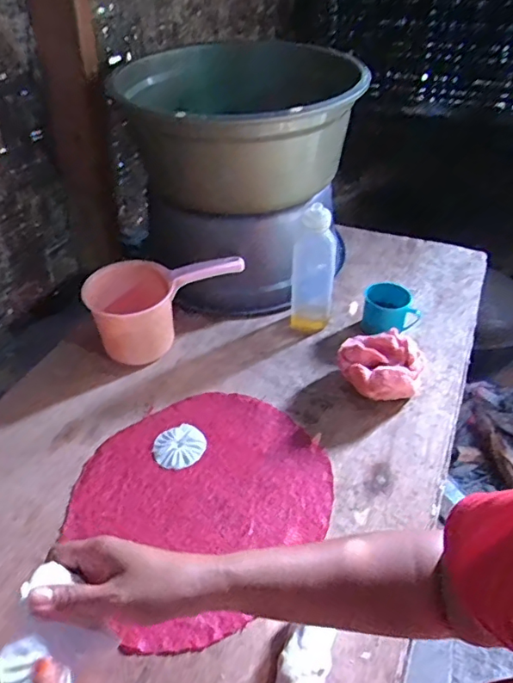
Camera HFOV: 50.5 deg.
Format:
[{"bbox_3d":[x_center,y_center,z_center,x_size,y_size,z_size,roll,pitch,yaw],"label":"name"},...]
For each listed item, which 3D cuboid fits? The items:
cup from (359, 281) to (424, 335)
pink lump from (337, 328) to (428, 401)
[{"bbox_3d":[0.225,-0.048,0.907,0.095,0.067,0.077,7,41,9],"label":"cup"},{"bbox_3d":[0.186,0.040,0.808,0.103,0.074,0.099,0,40,0],"label":"pink lump"}]

